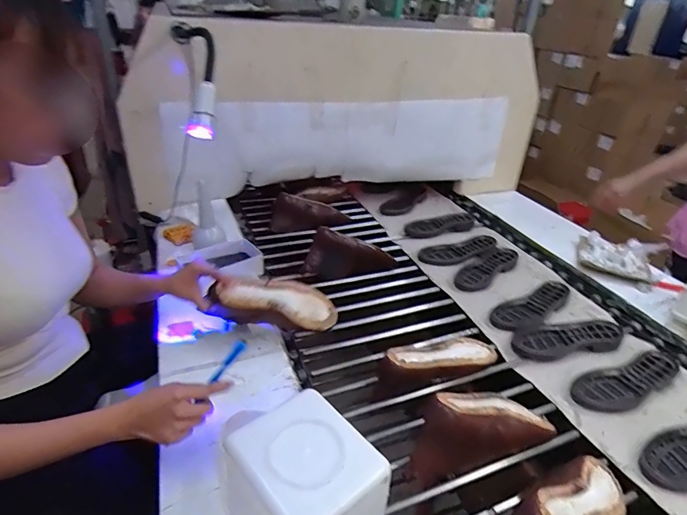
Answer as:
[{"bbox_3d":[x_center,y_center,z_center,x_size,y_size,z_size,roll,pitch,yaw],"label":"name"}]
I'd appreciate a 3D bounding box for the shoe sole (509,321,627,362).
[{"bbox_3d":[0.491,0.177,0.954,0.244,0.027,0.097,-2,30,-8],"label":"shoe sole"}]

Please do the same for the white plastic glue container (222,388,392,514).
[{"bbox_3d":[-0.042,0.287,0.509,0.131,0.173,0.142,-21,36,-37],"label":"white plastic glue container"}]

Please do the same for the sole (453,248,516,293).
[{"bbox_3d":[0.396,0.028,1.197,0.246,0.023,0.089,-23,39,-37],"label":"sole"}]

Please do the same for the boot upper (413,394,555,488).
[{"bbox_3d":[0.219,0.269,0.701,0.257,0.114,0.083,-9,32,-19],"label":"boot upper"}]

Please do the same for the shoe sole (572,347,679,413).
[{"bbox_3d":[0.559,0.242,0.848,0.243,0.030,0.081,-9,32,-19],"label":"shoe sole"}]

